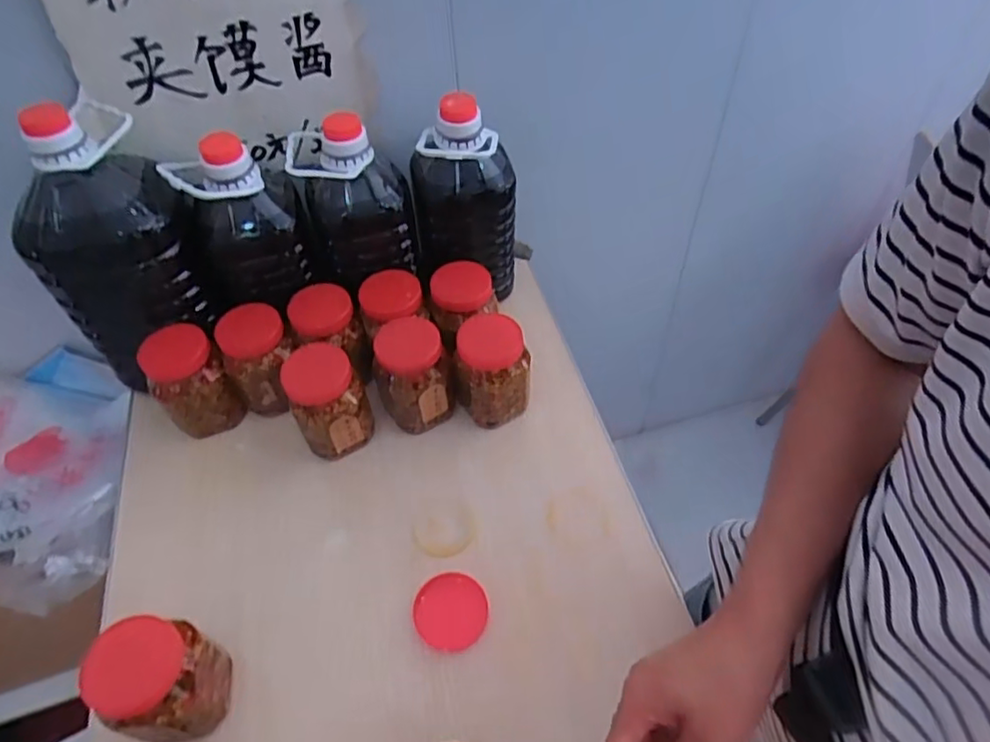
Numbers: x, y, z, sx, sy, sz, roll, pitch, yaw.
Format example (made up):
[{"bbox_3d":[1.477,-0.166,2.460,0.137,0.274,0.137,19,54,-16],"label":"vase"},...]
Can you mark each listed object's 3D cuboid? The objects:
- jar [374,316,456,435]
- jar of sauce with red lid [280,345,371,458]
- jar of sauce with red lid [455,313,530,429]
[{"bbox_3d":[-0.090,0.007,0.703,0.082,0.118,0.076,-1,51,1],"label":"jar"},{"bbox_3d":[-0.182,0.034,0.682,0.076,0.112,0.069,-30,56,-20],"label":"jar of sauce with red lid"},{"bbox_3d":[-0.004,0.006,0.707,0.078,0.118,0.066,-19,53,-12],"label":"jar of sauce with red lid"}]

